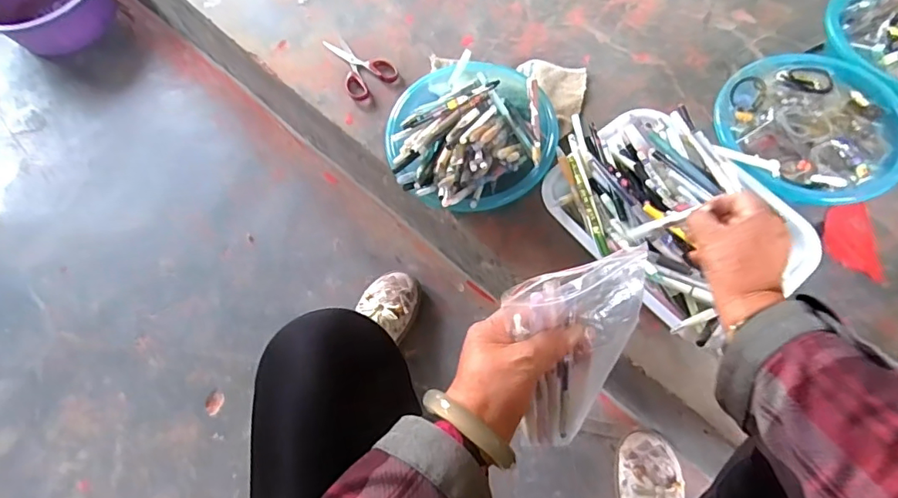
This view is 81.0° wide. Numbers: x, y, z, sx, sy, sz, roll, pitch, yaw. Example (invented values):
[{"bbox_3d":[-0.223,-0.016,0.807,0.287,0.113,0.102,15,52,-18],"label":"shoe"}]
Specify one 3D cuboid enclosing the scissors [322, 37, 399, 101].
[{"bbox_3d":[-0.150,-0.302,0.852,0.087,0.006,0.136,-35,69,-13],"label":"scissors"}]

